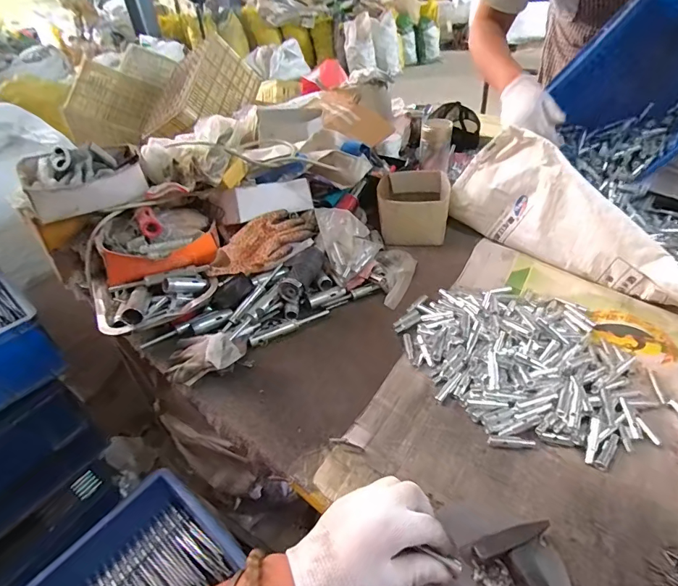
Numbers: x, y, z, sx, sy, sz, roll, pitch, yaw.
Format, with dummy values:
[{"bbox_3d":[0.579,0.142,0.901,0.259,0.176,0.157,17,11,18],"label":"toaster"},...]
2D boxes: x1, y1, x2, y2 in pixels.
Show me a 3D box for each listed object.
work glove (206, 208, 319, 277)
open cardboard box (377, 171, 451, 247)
[{"bbox_3d":[-0.130,-0.092,0.725,0.235,0.056,0.079,-30,43,-28],"label":"work glove"},{"bbox_3d":[0.156,-0.179,0.872,0.140,0.100,0.179,1,36,6],"label":"open cardboard box"}]

